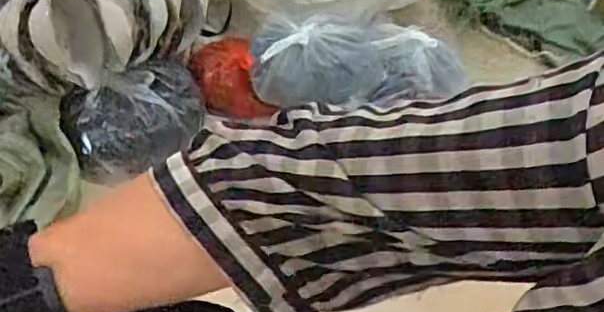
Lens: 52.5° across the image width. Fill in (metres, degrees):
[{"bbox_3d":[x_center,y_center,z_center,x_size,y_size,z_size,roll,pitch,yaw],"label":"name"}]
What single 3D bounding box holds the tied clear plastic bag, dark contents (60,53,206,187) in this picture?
[{"bbox_3d":[-0.293,-0.066,1.095,0.252,0.140,0.125,-20,49,-25],"label":"tied clear plastic bag, dark contents"}]

